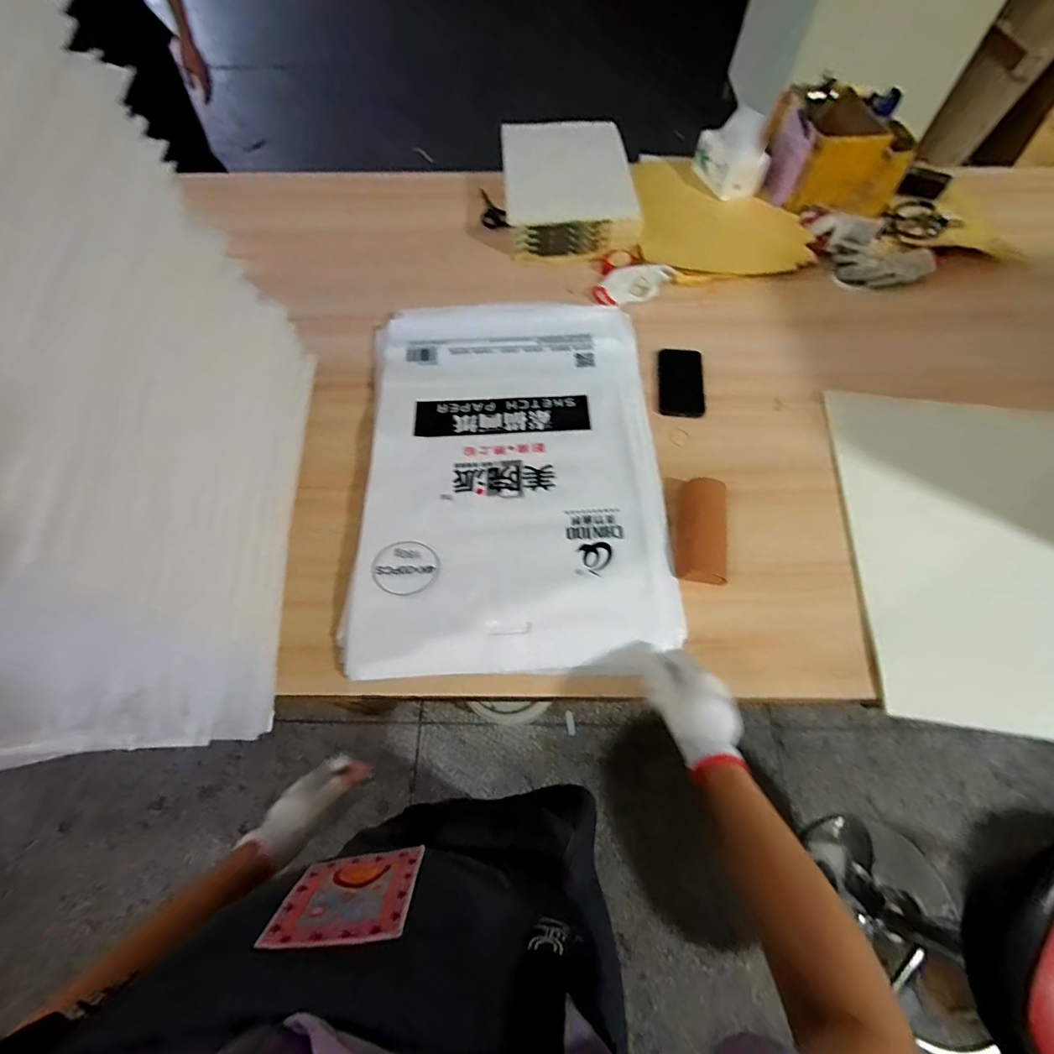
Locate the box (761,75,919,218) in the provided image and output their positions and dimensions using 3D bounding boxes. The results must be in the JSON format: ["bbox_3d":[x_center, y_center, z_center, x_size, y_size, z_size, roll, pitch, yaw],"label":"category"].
[{"bbox_3d":[0.651,-0.800,0.993,0.227,0.137,0.238,-2,62,0],"label":"box"}]

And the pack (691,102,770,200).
[{"bbox_3d":[0.451,-0.821,1.033,0.098,0.117,0.169,-24,65,-11],"label":"pack"}]

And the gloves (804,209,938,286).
[{"bbox_3d":[0.675,-0.559,0.943,0.250,0.059,0.174,16,64,9],"label":"gloves"}]

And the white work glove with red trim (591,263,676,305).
[{"bbox_3d":[0.210,-0.478,0.921,0.167,0.041,0.071,-26,65,-12],"label":"white work glove with red trim"}]

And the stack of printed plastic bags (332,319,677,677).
[{"bbox_3d":[-0.020,-0.108,0.724,0.437,0.042,0.639,-1,62,0],"label":"stack of printed plastic bags"}]

